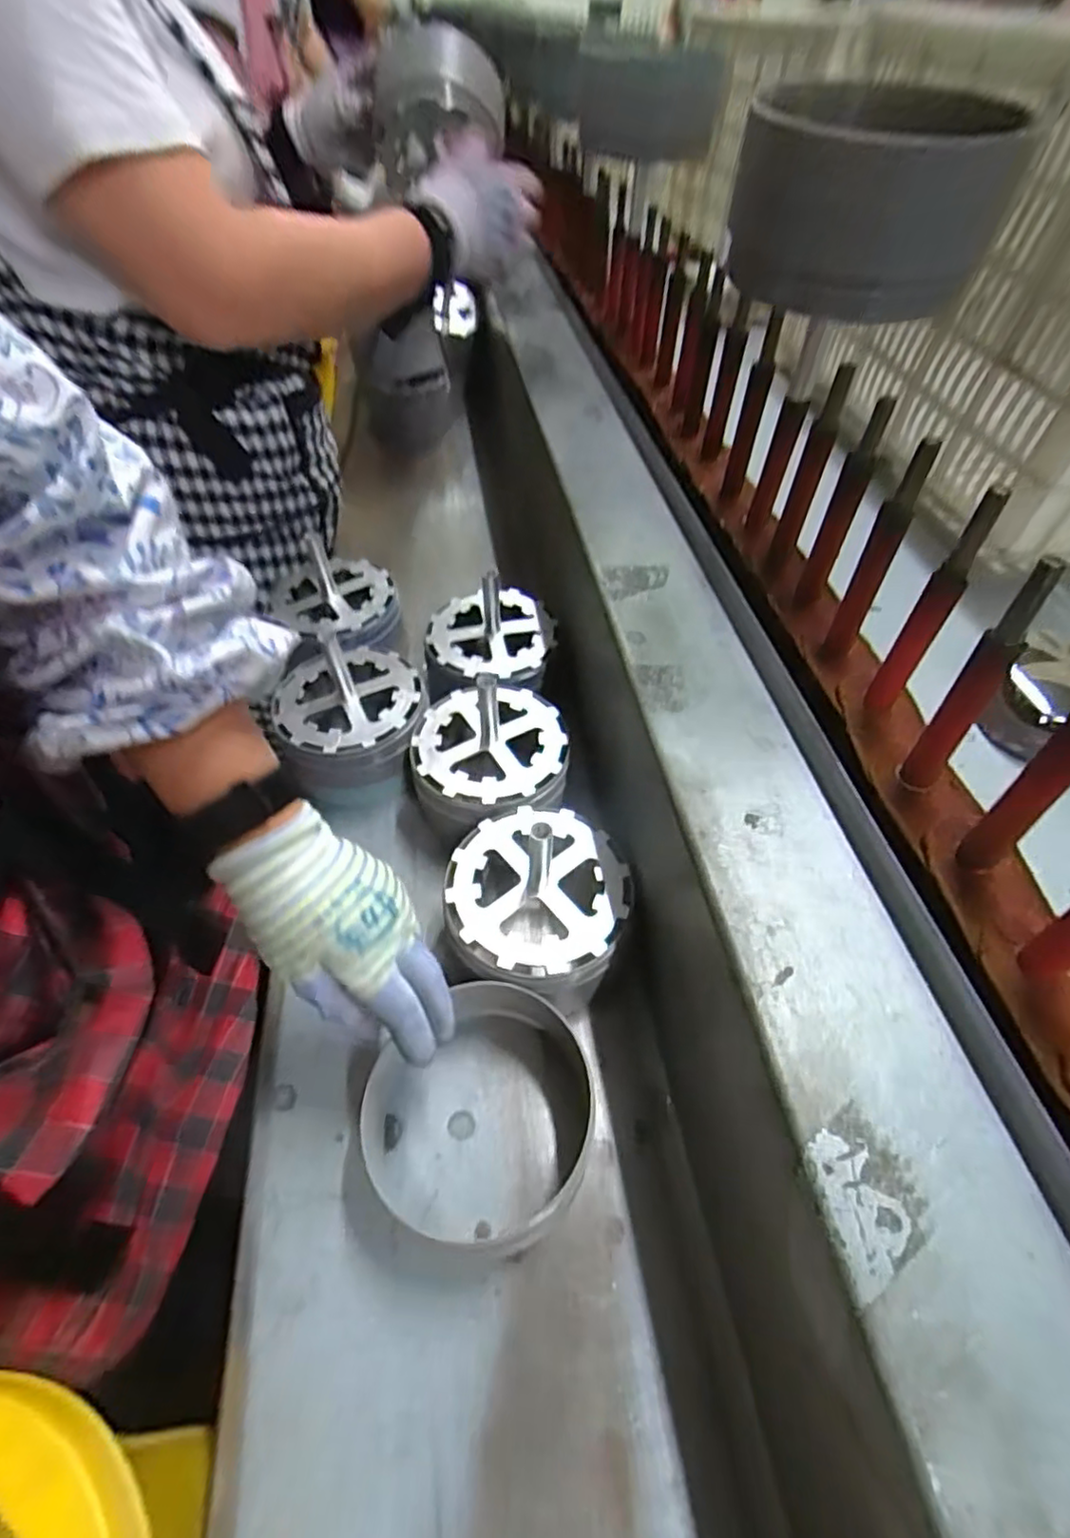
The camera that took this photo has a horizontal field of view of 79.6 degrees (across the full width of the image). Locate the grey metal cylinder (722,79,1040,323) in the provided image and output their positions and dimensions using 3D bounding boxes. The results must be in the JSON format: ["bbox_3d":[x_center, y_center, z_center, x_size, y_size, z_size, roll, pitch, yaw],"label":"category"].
[{"bbox_3d":[0.162,-0.287,0.326,0.116,0.078,0.109,0,52,6],"label":"grey metal cylinder"}]

